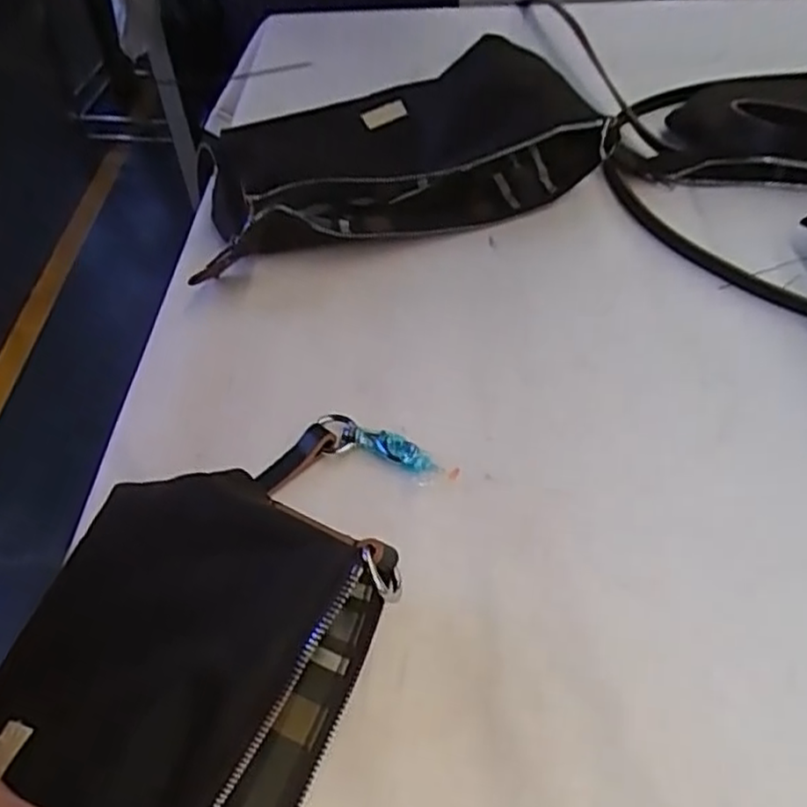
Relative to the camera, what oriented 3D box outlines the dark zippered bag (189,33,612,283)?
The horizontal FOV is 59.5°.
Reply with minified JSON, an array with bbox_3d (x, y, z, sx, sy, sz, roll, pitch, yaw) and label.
[{"bbox_3d":[-0.016,-0.156,0.440,0.246,0.069,0.123,-19,52,-13],"label":"dark zippered bag"}]

